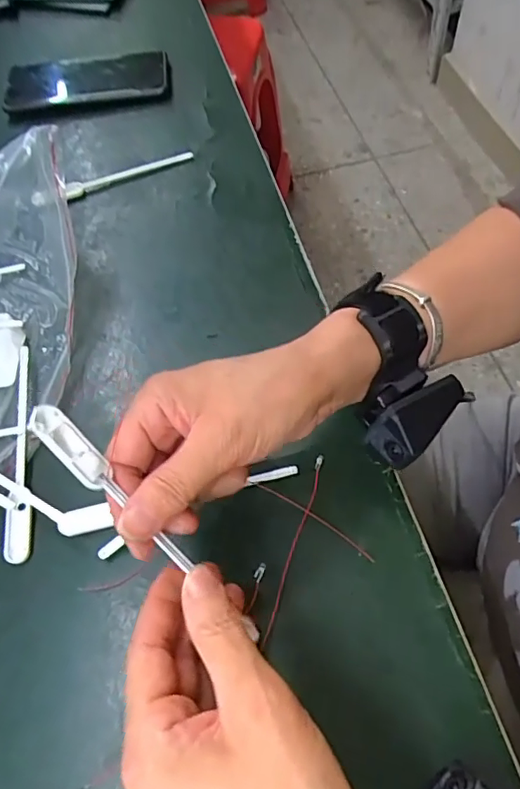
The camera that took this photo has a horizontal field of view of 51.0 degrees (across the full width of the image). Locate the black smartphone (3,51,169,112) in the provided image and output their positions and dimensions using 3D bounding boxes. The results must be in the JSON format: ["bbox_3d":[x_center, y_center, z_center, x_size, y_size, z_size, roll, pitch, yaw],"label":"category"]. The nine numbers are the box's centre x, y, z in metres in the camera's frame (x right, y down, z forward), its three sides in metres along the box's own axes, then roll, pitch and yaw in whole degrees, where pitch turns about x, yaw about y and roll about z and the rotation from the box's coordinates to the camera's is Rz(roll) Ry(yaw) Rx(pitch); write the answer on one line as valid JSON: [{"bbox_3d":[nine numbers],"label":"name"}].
[{"bbox_3d":[-0.176,-0.322,0.557,0.161,0.014,0.073,-10,60,-5],"label":"black smartphone"}]

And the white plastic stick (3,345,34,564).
[{"bbox_3d":[-0.151,0.031,0.348,0.017,0.010,0.145,-7,60,0],"label":"white plastic stick"}]

